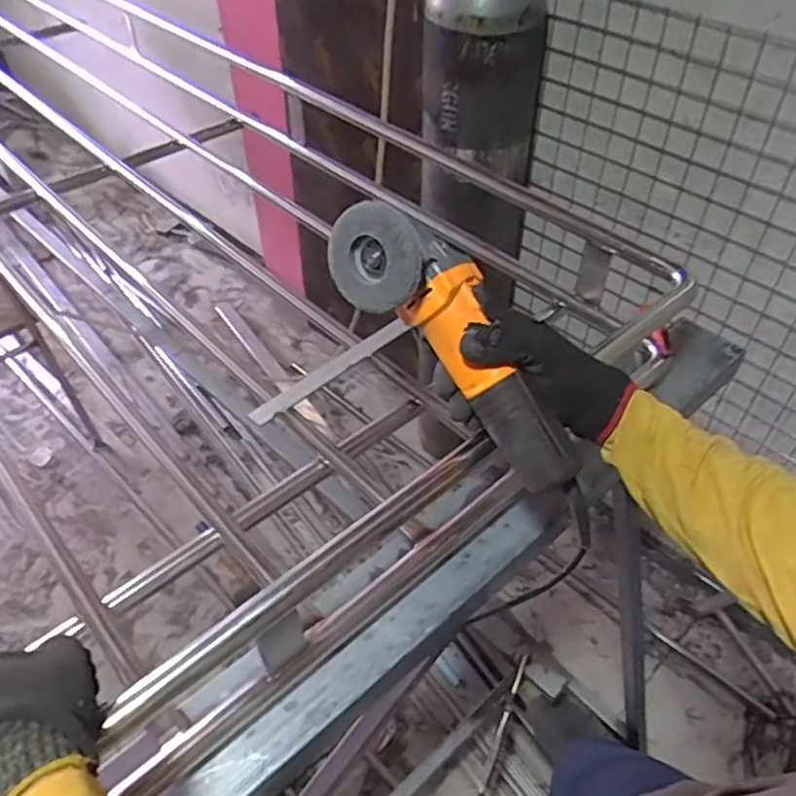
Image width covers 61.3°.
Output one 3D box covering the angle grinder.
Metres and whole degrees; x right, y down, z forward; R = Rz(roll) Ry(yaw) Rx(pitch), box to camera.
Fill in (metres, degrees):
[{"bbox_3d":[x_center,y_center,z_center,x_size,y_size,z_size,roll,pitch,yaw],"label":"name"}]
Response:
[{"bbox_3d":[0.060,-0.049,0.564,0.277,0.075,0.082,51,57,-4],"label":"angle grinder"}]

